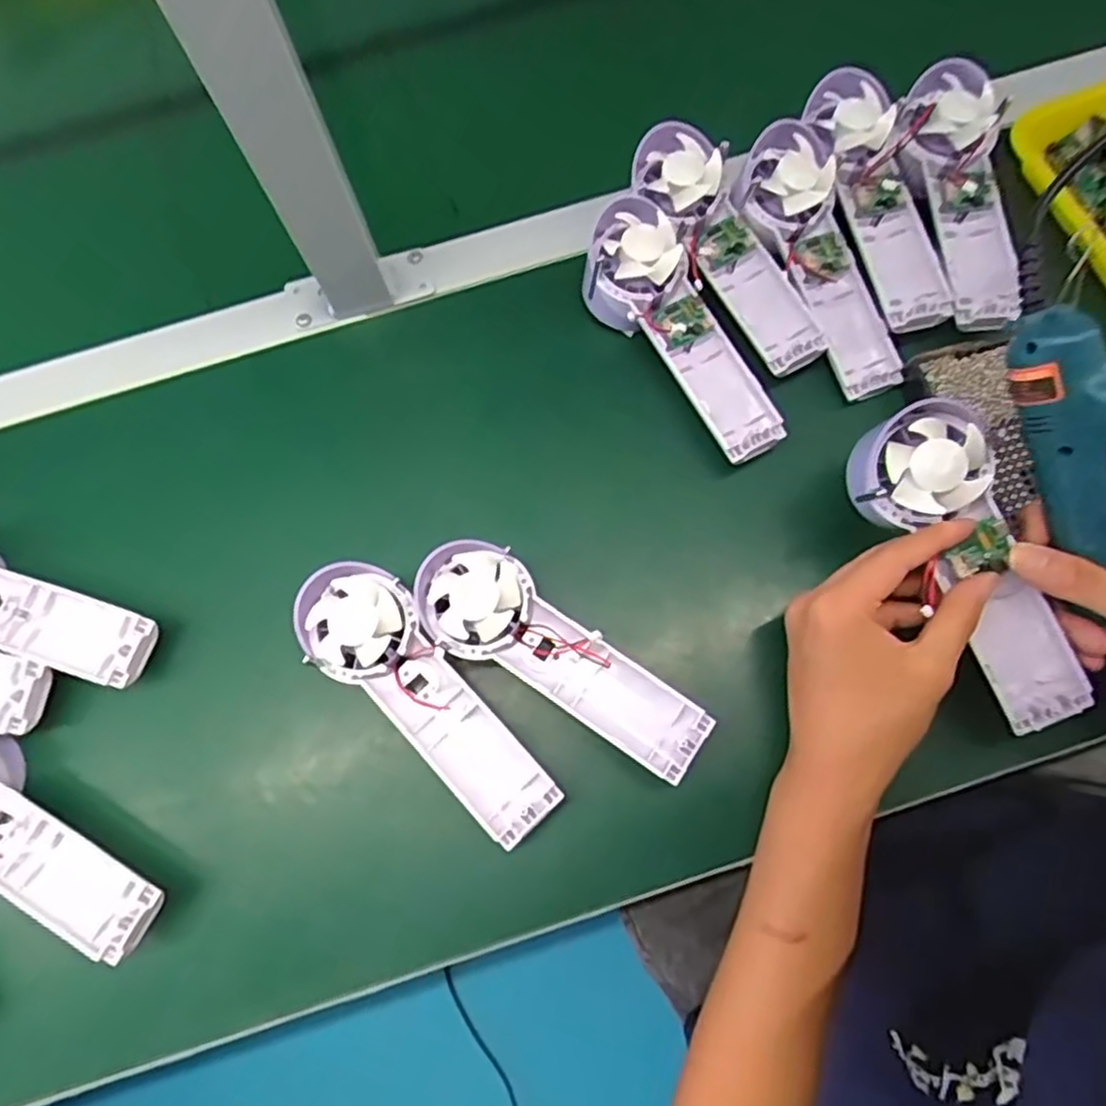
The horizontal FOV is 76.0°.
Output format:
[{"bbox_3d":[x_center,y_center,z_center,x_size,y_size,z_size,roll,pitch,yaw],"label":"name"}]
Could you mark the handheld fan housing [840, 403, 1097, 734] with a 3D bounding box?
[{"bbox_3d":[0.219,0.004,0.366,0.069,0.034,0.172,-32,88,27],"label":"handheld fan housing"}]

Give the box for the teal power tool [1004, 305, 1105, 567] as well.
[{"bbox_3d":[0.253,-0.054,0.334,0.038,0.034,0.123,-23,100,-4],"label":"teal power tool"}]

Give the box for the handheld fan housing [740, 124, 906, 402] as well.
[{"bbox_3d":[0.176,-0.189,0.461,0.056,0.024,0.179,-22,90,-4],"label":"handheld fan housing"}]

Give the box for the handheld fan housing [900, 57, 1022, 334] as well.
[{"bbox_3d":[0.269,-0.235,0.466,0.069,0.034,0.180,2,74,2],"label":"handheld fan housing"}]

